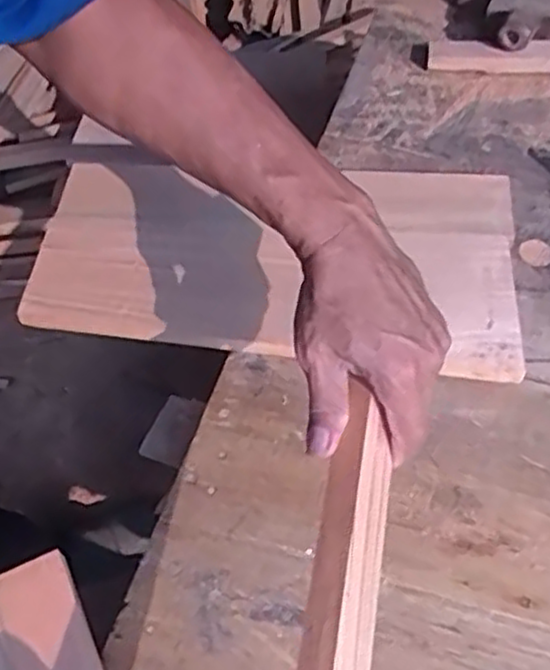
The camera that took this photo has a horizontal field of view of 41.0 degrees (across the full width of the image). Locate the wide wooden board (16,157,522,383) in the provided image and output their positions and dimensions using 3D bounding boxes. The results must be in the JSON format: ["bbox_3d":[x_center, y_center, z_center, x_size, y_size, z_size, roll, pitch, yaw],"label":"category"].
[{"bbox_3d":[-0.006,-0.092,0.712,0.457,0.025,0.247,7,57,5],"label":"wide wooden board"}]

